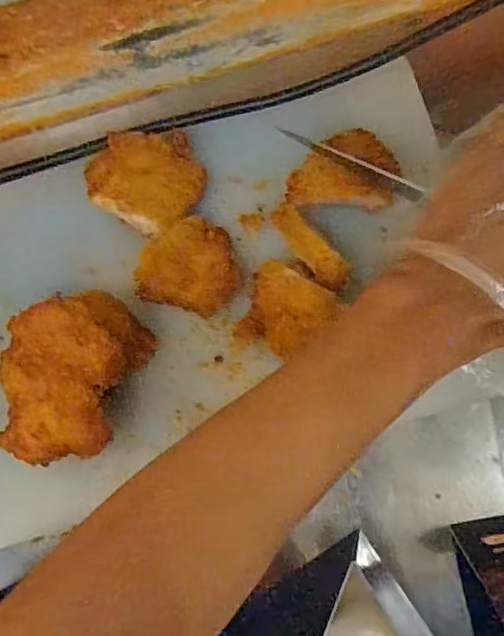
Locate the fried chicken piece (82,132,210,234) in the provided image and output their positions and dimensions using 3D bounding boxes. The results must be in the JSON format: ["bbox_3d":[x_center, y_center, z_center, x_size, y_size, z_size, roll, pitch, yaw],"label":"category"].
[{"bbox_3d":[-0.065,-0.090,0.366,0.066,0.027,0.065,-1,84,5],"label":"fried chicken piece"}]

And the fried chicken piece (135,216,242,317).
[{"bbox_3d":[-0.038,-0.033,0.362,0.060,0.020,0.056,-1,84,5],"label":"fried chicken piece"}]

